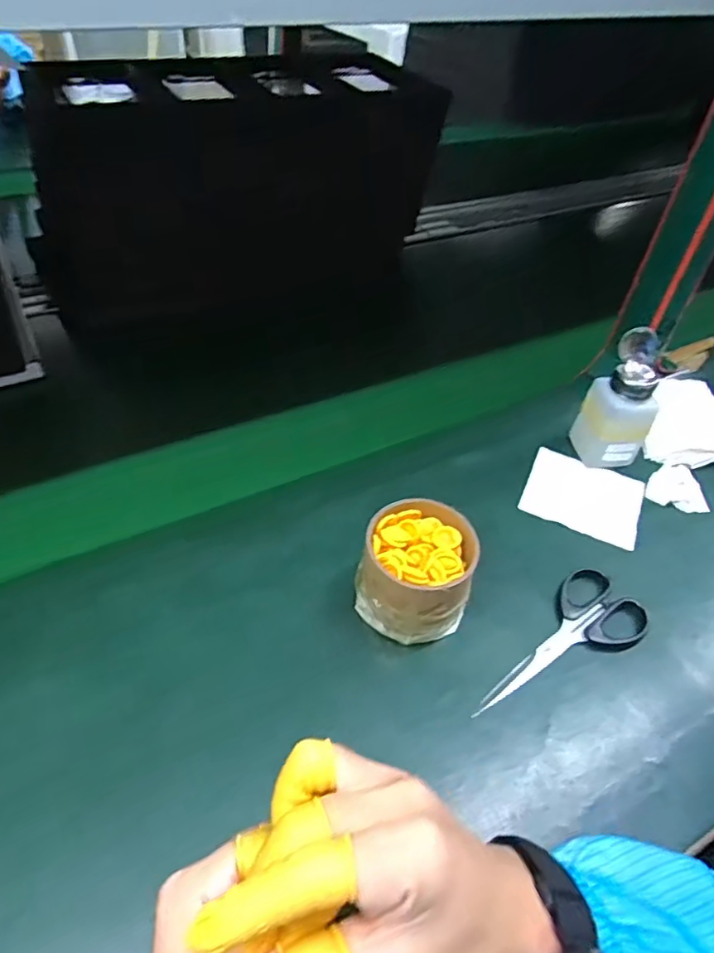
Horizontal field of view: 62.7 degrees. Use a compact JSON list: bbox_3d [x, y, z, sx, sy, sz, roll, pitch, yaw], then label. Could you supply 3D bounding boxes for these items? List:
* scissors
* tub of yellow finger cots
[{"bbox_3d":[0.150,0.126,0.448,0.162,0.007,0.064,-24,53,-26],"label":"scissors"},{"bbox_3d":[0.045,0.074,0.445,0.079,0.075,0.080,3,46,-3],"label":"tub of yellow finger cots"}]

